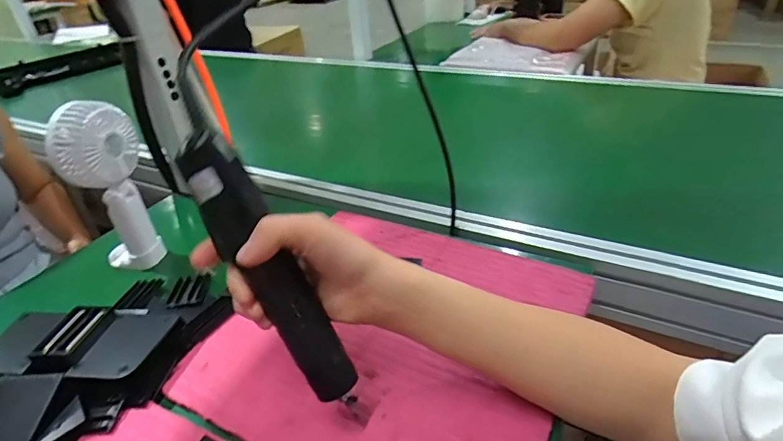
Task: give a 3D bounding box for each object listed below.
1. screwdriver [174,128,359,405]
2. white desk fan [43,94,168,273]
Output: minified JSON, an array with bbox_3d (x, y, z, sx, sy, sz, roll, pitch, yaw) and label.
[{"bbox_3d":[-0.081,0.036,0.313,0.035,0.200,0.033,-14,18,48],"label":"screwdriver"},{"bbox_3d":[-0.305,-0.029,0.507,0.075,0.194,0.056,-15,35,-16],"label":"white desk fan"}]

